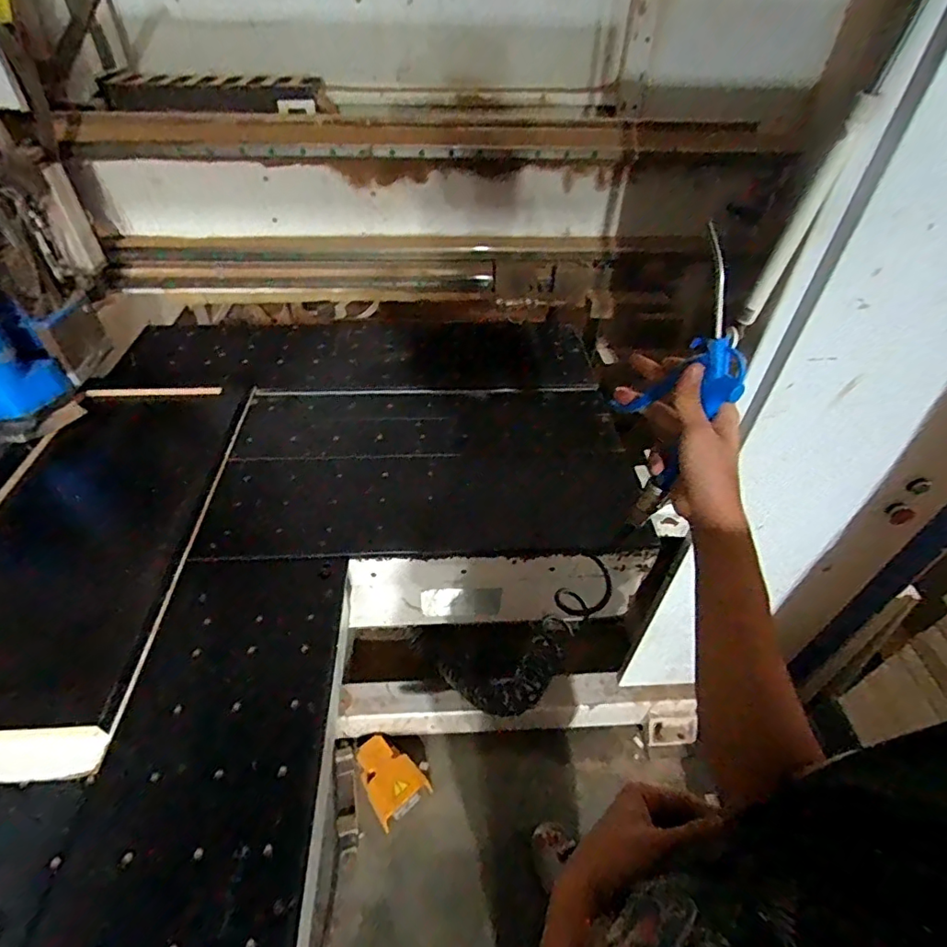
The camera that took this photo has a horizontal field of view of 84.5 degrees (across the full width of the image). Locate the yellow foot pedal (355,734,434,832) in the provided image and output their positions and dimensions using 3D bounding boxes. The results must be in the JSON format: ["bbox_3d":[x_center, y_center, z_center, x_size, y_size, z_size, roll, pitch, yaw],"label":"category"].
[{"bbox_3d":[-0.228,0.813,1.407,0.156,0.110,0.200,-29,52,-28],"label":"yellow foot pedal"}]

